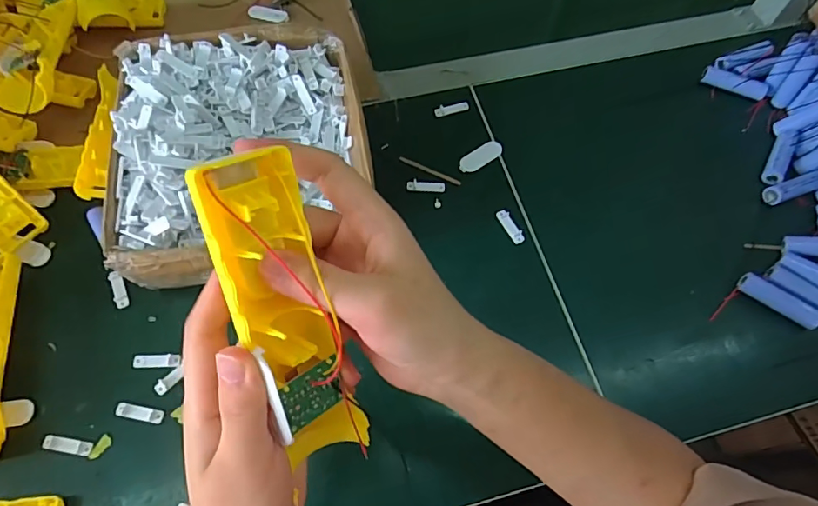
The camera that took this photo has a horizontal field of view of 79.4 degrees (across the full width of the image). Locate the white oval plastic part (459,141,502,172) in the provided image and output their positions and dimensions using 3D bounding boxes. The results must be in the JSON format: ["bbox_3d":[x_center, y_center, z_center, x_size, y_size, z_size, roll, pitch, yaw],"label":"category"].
[{"bbox_3d":[0.073,-0.099,0.504,0.051,0.004,0.021,-35,70,-17],"label":"white oval plastic part"}]

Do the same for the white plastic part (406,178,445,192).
[{"bbox_3d":[0.017,-0.066,0.487,0.037,0.004,0.013,3,64,0],"label":"white plastic part"}]

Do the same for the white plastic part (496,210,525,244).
[{"bbox_3d":[0.096,-0.025,0.465,0.012,0.005,0.037,-22,67,-12],"label":"white plastic part"}]

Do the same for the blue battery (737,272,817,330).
[{"bbox_3d":[0.325,0.042,0.432,0.067,0.014,0.017,39,69,16],"label":"blue battery"}]

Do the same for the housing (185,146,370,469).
[{"bbox_3d":[-0.053,0.034,0.223,0.039,0.157,0.026,-17,22,-10],"label":"housing"}]

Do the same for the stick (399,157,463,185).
[{"bbox_3d":[0.021,-0.083,0.497,0.068,0.004,0.006,27,66,11],"label":"stick"}]

